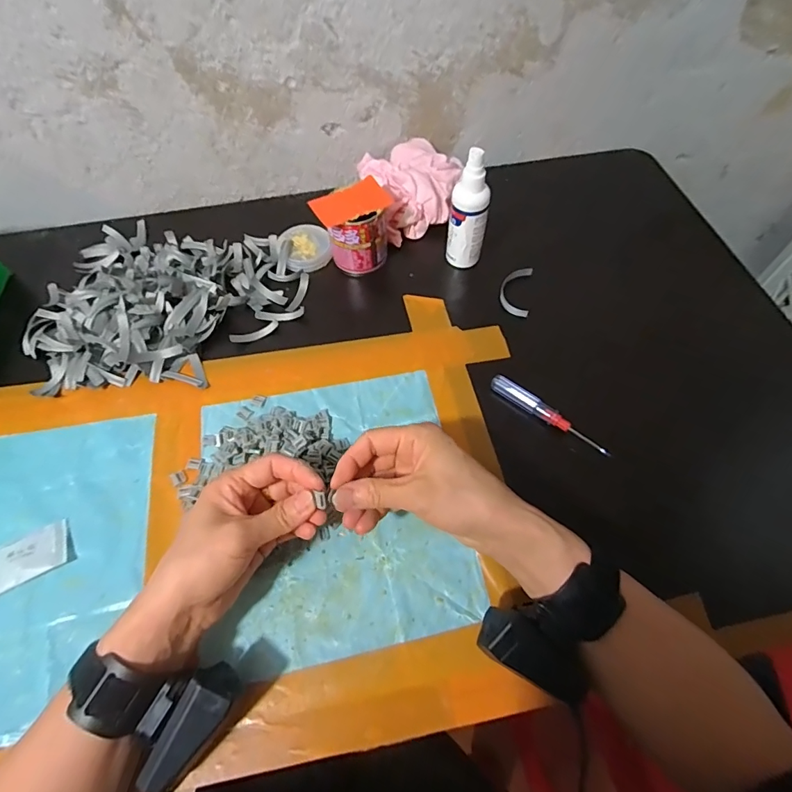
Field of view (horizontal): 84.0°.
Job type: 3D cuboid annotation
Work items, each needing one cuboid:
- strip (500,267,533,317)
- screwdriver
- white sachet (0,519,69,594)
[{"bbox_3d":[0.134,-0.118,0.495,0.032,0.014,0.068,10,60,7],"label":"strip"},{"bbox_3d":[0.141,0.015,0.412,0.117,0.017,0.016,38,67,21],"label":"screwdriver"},{"bbox_3d":[-0.298,0.130,0.352,0.063,0.008,0.037,-25,62,-13],"label":"white sachet"}]

